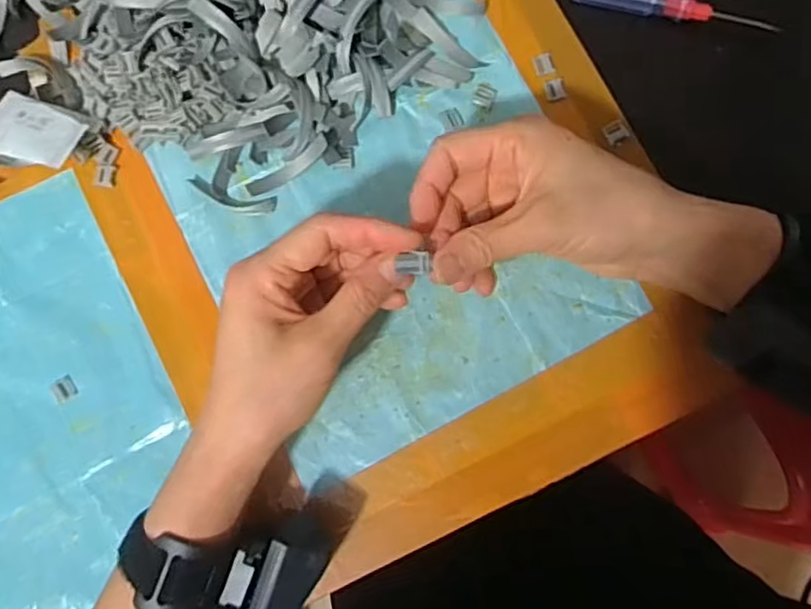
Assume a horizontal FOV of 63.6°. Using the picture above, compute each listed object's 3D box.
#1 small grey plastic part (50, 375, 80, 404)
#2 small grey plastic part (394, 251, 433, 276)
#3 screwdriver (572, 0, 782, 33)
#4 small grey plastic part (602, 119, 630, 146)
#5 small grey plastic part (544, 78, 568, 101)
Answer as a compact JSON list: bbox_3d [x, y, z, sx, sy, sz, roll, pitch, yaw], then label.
[{"bbox_3d":[-0.196,0.049,0.376,0.013,0.004,0.013,-34,81,-1],"label":"small grey plastic part"},{"bbox_3d":[0.003,-0.019,0.310,0.016,0.008,0.010,-5,82,3],"label":"small grey plastic part"},{"bbox_3d":[0.155,-0.177,0.387,0.116,0.016,0.014,16,83,6],"label":"screwdriver"},{"bbox_3d":[0.124,-0.101,0.385,0.012,0.004,0.013,-29,81,-1],"label":"small grey plastic part"},{"bbox_3d":[0.090,-0.128,0.389,0.013,0.004,0.012,-14,81,2],"label":"small grey plastic part"}]

